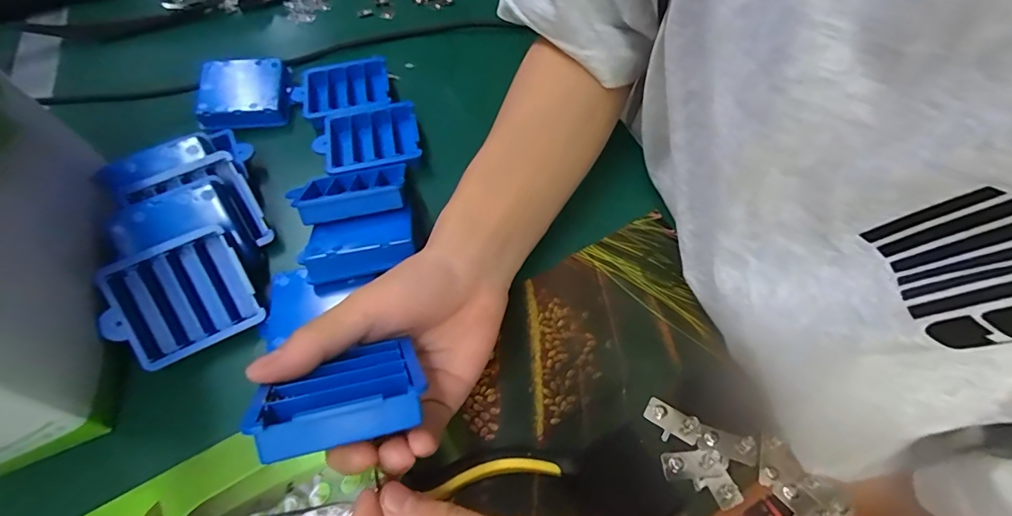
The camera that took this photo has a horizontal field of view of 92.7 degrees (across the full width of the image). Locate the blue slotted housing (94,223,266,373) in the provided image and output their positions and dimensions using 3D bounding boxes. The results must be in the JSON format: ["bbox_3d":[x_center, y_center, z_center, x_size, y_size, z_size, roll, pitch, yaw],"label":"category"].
[{"bbox_3d":[-0.191,0.024,0.284,0.075,0.019,0.063,-26,92,-9],"label":"blue slotted housing"}]

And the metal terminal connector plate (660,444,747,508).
[{"bbox_3d":[0.100,0.109,0.246,0.038,0.004,0.024,16,59,13],"label":"metal terminal connector plate"}]

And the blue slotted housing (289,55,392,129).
[{"bbox_3d":[-0.138,-0.140,0.408,0.076,0.021,0.066,-11,57,-4],"label":"blue slotted housing"}]

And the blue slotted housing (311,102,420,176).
[{"bbox_3d":[-0.105,-0.089,0.372,0.076,0.022,0.061,-11,57,-4],"label":"blue slotted housing"}]

